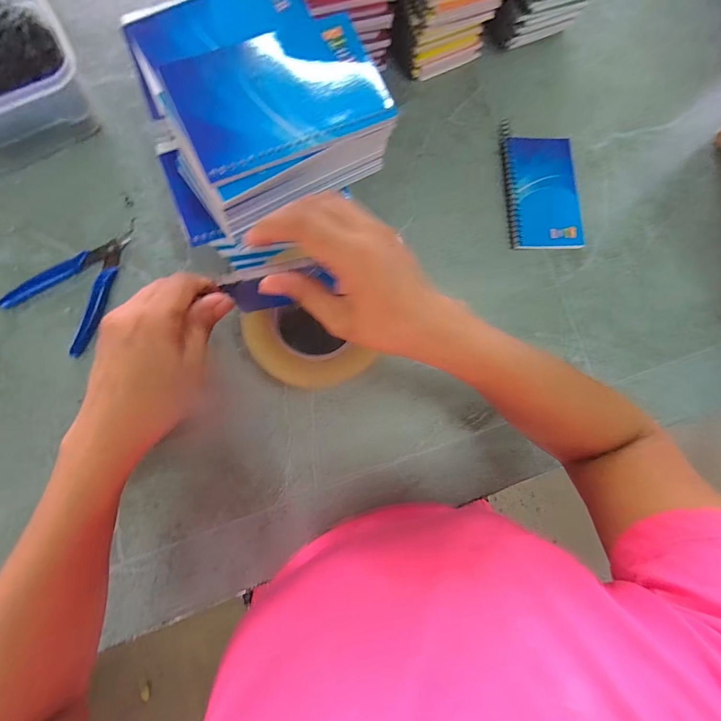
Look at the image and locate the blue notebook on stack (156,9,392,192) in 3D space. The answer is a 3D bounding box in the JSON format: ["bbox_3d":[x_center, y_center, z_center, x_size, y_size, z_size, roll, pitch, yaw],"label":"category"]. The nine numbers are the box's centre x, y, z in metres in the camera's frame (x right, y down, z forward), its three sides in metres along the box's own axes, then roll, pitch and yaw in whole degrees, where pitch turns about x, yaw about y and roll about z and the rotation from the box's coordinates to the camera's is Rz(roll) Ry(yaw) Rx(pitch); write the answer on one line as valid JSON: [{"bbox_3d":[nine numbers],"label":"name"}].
[{"bbox_3d":[-0.050,-0.172,0.233,0.130,0.010,0.079,-27,88,-9],"label":"blue notebook on stack"}]

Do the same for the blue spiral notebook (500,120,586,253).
[{"bbox_3d":[0.204,-0.197,0.409,0.083,0.012,0.144,-2,83,-5],"label":"blue spiral notebook"}]

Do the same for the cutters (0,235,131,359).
[{"bbox_3d":[-0.277,-0.076,0.346,0.074,0.014,0.120,26,81,-1],"label":"cutters"}]

